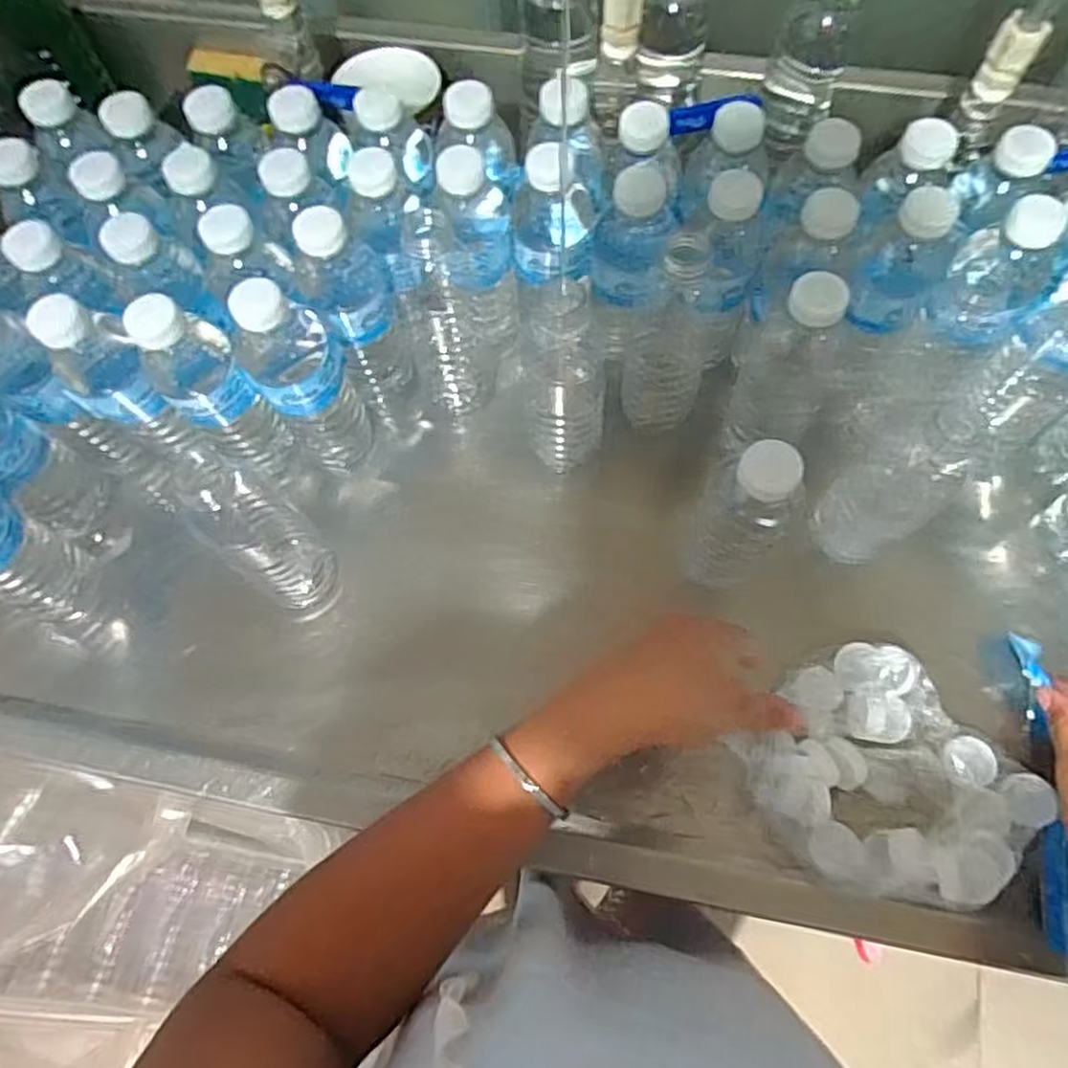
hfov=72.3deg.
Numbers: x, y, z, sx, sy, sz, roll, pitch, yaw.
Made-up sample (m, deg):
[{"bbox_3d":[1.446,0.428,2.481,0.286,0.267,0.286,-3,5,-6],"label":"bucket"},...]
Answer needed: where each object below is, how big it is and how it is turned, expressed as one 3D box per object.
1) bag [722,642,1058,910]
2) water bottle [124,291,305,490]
[{"bbox_3d":[0.224,0.157,0.462,0.138,0.032,0.154,-40,72,-14],"label":"bag"},{"bbox_3d":[-0.218,-0.096,0.505,0.056,0.174,0.056,-41,72,-14],"label":"water bottle"}]

